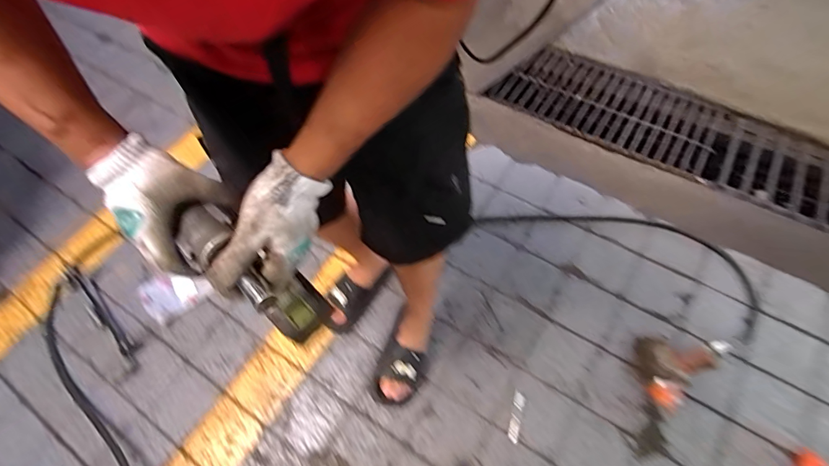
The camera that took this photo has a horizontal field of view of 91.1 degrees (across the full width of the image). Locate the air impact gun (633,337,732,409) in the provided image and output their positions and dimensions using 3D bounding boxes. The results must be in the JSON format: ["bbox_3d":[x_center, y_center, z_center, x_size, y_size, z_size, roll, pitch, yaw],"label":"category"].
[{"bbox_3d":[0.663,0.335,0.972,0.238,0.072,0.163,-2,63,4],"label":"air impact gun"}]

